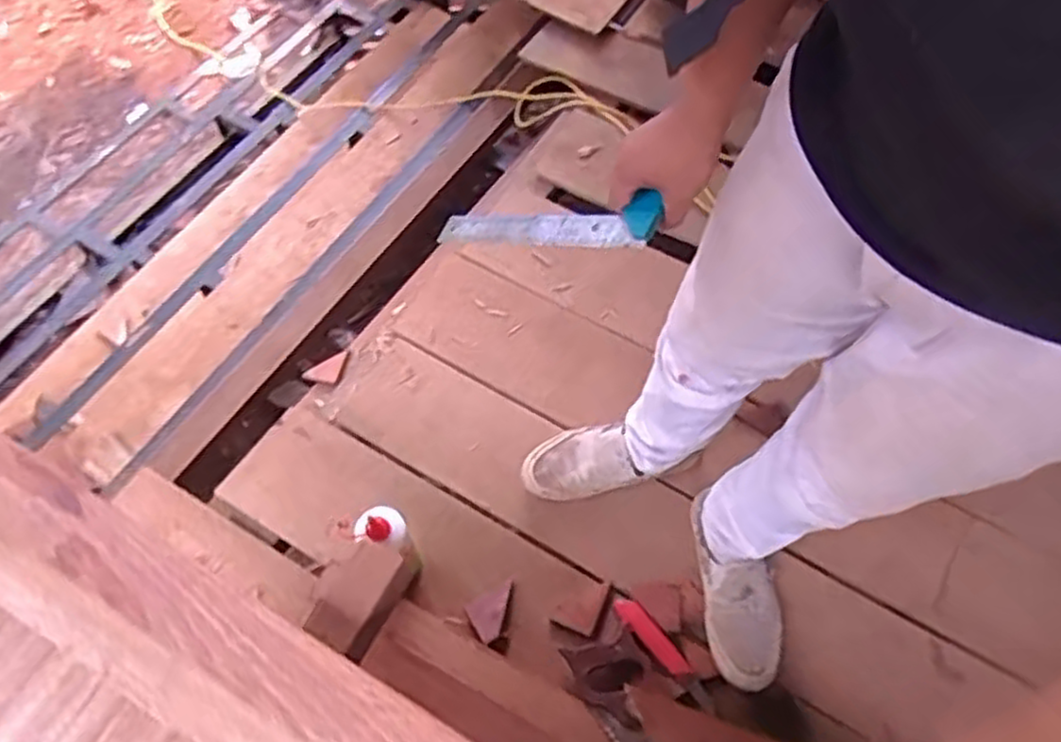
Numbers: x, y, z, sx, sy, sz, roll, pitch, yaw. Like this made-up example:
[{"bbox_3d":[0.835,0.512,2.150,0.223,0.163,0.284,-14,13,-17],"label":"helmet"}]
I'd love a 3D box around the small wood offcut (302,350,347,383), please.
[{"bbox_3d":[-0.387,-0.011,1.423,0.070,0.016,0.065,8,63,3],"label":"small wood offcut"}]

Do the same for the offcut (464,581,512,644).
[{"bbox_3d":[-0.051,0.356,1.113,0.074,0.015,0.061,-27,67,-14],"label":"offcut"}]

